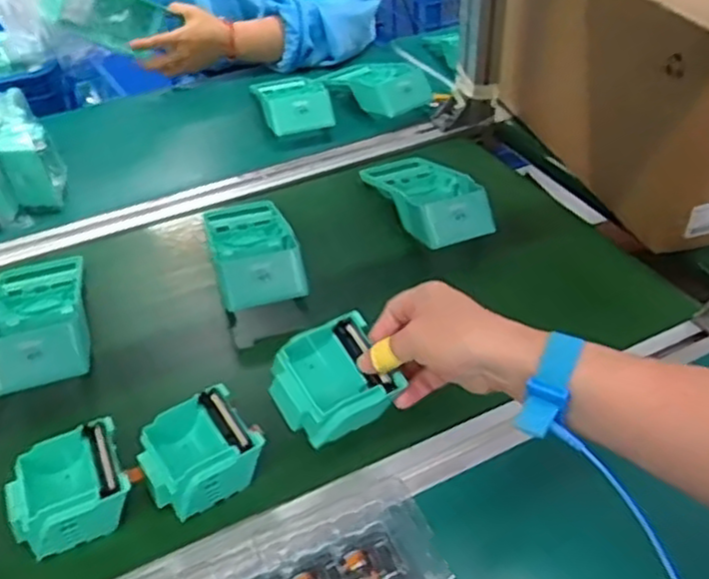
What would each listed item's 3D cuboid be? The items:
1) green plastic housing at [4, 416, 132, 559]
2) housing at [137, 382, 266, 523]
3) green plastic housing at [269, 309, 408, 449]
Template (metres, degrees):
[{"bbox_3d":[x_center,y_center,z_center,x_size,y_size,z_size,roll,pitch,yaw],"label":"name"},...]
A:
[{"bbox_3d":[-0.205,0.146,0.512,0.078,0.042,0.072,-19,44,-17],"label":"green plastic housing"},{"bbox_3d":[-0.119,0.126,0.536,0.084,0.050,0.077,-25,46,-23],"label":"housing"},{"bbox_3d":[-0.017,0.069,0.534,0.084,0.052,0.084,-21,66,-7],"label":"green plastic housing"}]

